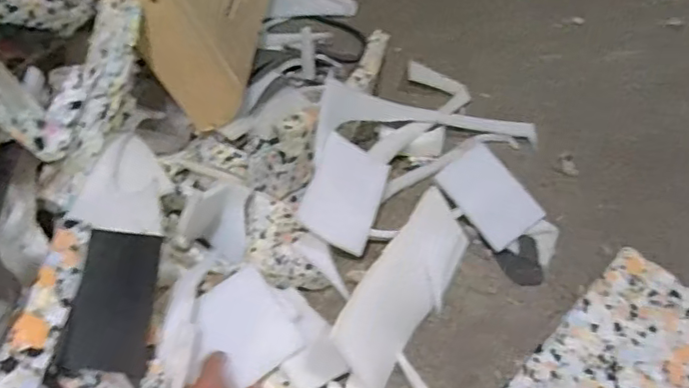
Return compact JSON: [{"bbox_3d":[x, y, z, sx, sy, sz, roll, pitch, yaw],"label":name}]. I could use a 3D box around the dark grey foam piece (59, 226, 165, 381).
[{"bbox_3d":[-0.221,0.104,0.553,0.072,0.026,0.130,7,82,-5],"label":"dark grey foam piece"}]

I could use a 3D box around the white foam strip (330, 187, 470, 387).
[{"bbox_3d":[0.084,0.118,0.742,0.110,0.026,0.271,50,60,-17],"label":"white foam strip"}]

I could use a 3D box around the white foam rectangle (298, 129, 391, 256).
[{"bbox_3d":[0.001,0.001,0.788,0.103,0.014,0.141,25,74,-12],"label":"white foam rectangle"}]

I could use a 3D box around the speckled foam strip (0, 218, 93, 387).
[{"bbox_3d":[-0.268,0.122,0.484,0.036,0.025,0.239,5,50,-3],"label":"speckled foam strip"}]

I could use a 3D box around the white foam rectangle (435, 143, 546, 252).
[{"bbox_3d":[0.220,0.003,0.860,0.108,0.012,0.148,-38,79,-22],"label":"white foam rectangle"}]

